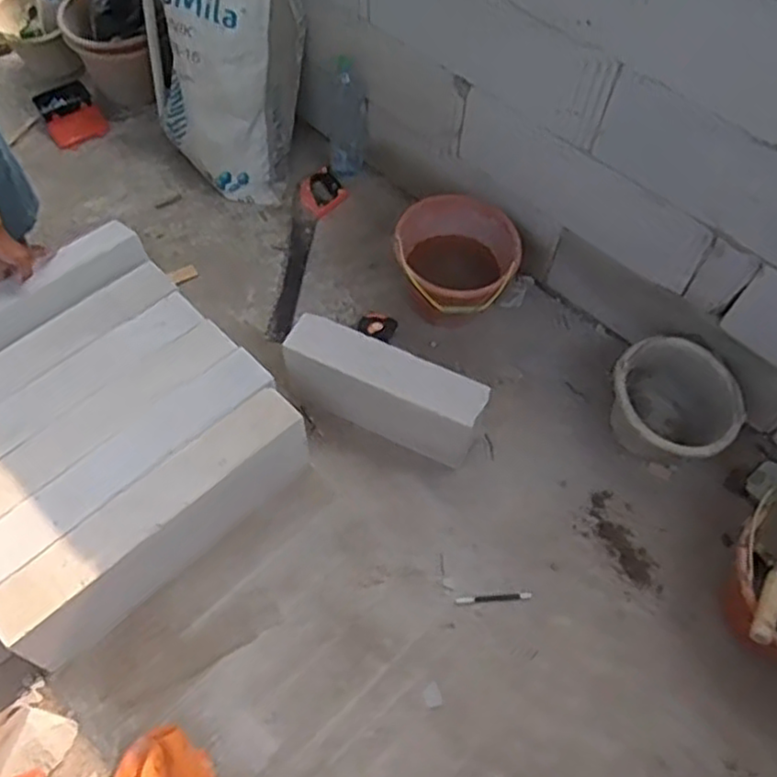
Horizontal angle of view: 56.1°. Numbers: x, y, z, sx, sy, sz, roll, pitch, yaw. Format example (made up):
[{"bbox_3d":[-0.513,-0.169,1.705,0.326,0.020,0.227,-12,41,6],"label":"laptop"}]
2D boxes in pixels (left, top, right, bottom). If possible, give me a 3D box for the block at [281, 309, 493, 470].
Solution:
[{"bbox_3d":[-0.014,0.012,1.493,0.406,0.223,0.111,21,59,9],"label":"block"}]

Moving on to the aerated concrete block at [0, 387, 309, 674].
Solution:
[{"bbox_3d":[-0.398,0.242,1.318,0.598,0.207,0.108,-39,68,-24],"label":"aerated concrete block"}]

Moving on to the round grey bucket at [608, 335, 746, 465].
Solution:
[{"bbox_3d":[0.582,0.044,1.526,0.247,0.194,0.267,2,58,-3],"label":"round grey bucket"}]

